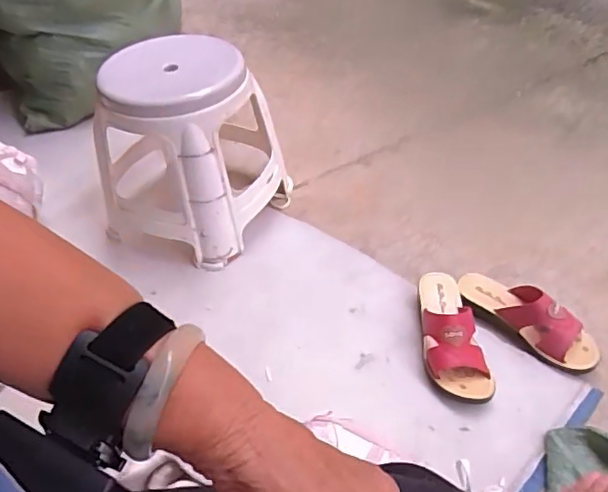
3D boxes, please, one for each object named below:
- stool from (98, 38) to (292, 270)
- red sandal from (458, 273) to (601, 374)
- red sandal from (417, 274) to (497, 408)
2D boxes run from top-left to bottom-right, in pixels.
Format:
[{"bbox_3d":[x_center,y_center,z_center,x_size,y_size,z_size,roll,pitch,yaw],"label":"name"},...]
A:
[{"bbox_3d":[-0.190,-0.180,1.059,0.251,0.326,0.301,17,49,23],"label":"stool"},{"bbox_3d":[0.343,0.103,0.887,0.077,0.073,0.227,-37,52,-27],"label":"red sandal"},{"bbox_3d":[0.213,0.122,0.864,0.084,0.076,0.226,-8,44,-1],"label":"red sandal"}]

